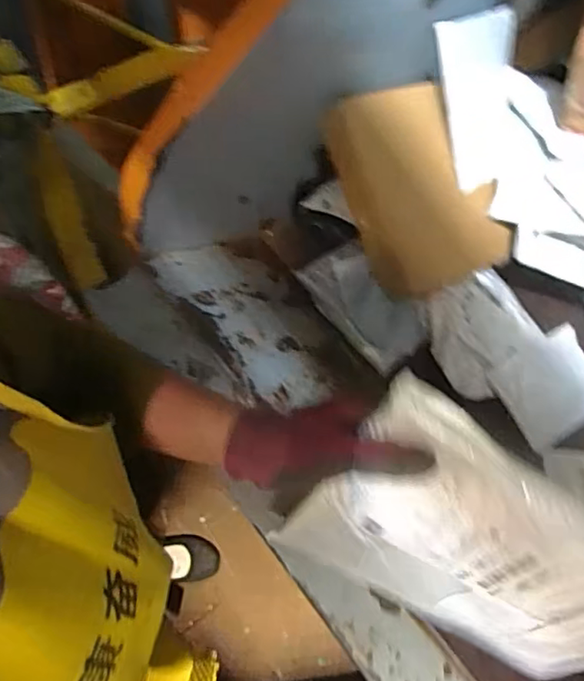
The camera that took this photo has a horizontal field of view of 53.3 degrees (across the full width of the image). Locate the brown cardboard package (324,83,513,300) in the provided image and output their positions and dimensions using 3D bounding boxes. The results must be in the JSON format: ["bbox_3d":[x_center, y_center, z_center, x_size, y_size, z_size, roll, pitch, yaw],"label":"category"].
[{"bbox_3d":[0.146,-0.171,0.668,0.161,0.233,0.029,-16,24,15],"label":"brown cardboard package"}]

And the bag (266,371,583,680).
[{"bbox_3d":[0.132,0.160,0.413,0.252,0.213,0.018,31,42,0],"label":"bag"}]

